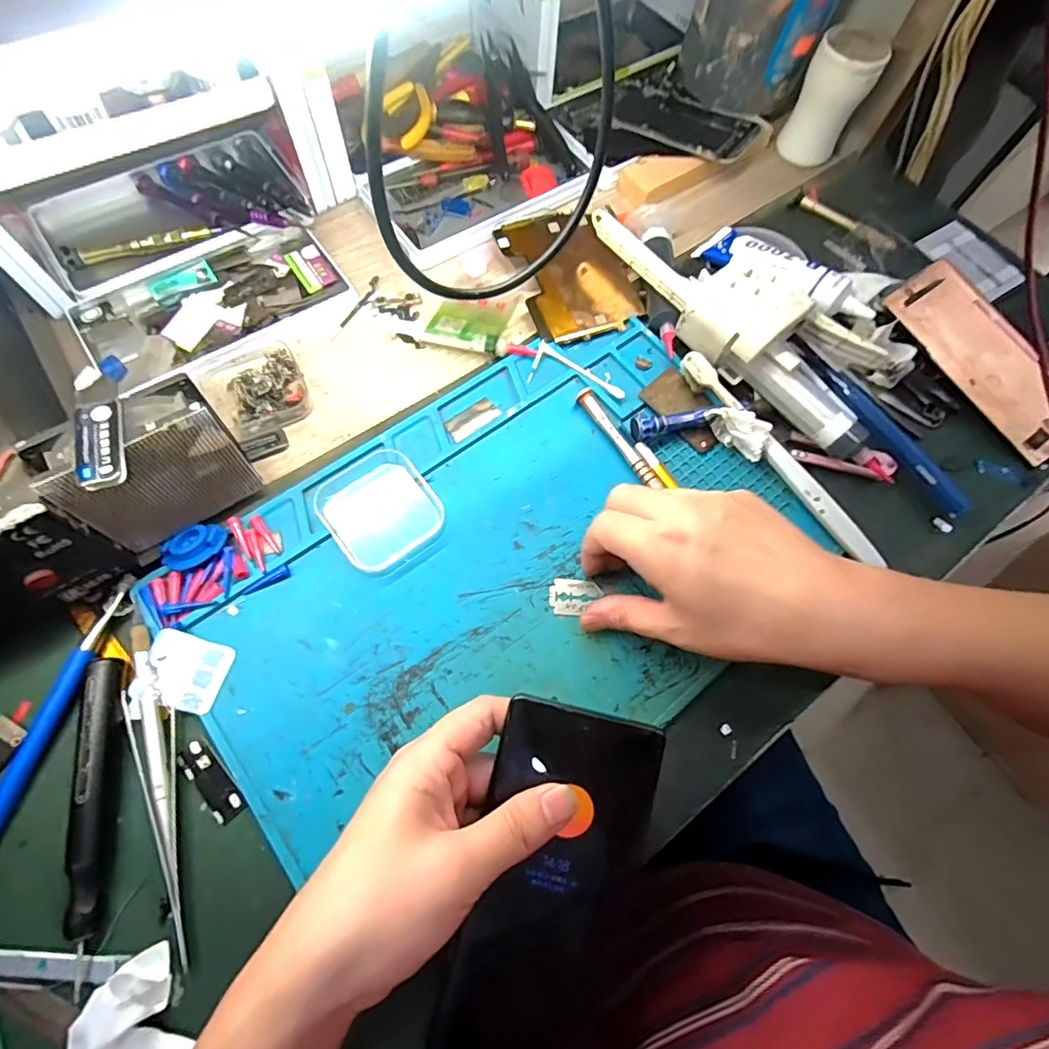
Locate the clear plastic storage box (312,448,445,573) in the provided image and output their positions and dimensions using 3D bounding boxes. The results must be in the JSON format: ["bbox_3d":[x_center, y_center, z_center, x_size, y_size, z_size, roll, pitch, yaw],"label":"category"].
[{"bbox_3d":[-0.089,-0.012,0.329,0.064,0.017,0.070,-35,74,-15],"label":"clear plastic storage box"}]

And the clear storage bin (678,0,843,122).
[{"bbox_3d":[0.205,-0.436,0.457,0.114,0.131,0.108,25,69,7],"label":"clear storage bin"}]

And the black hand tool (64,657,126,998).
[{"bbox_3d":[-0.209,0.136,0.258,0.014,0.014,0.139,-7,69,-6],"label":"black hand tool"}]

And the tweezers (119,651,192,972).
[{"bbox_3d":[-0.178,0.134,0.265,0.019,0.009,0.143,-21,71,-11],"label":"tweezers"}]

